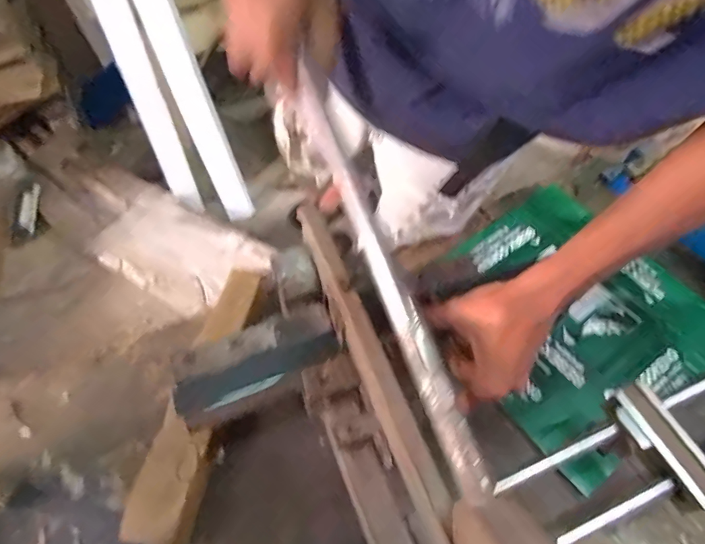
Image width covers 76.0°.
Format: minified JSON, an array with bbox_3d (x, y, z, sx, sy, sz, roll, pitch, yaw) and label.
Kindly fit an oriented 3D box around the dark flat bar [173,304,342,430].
[{"bbox_3d":[-0.080,0.077,0.382,0.136,0.024,0.059,-23,59,-13],"label":"dark flat bar"}]

